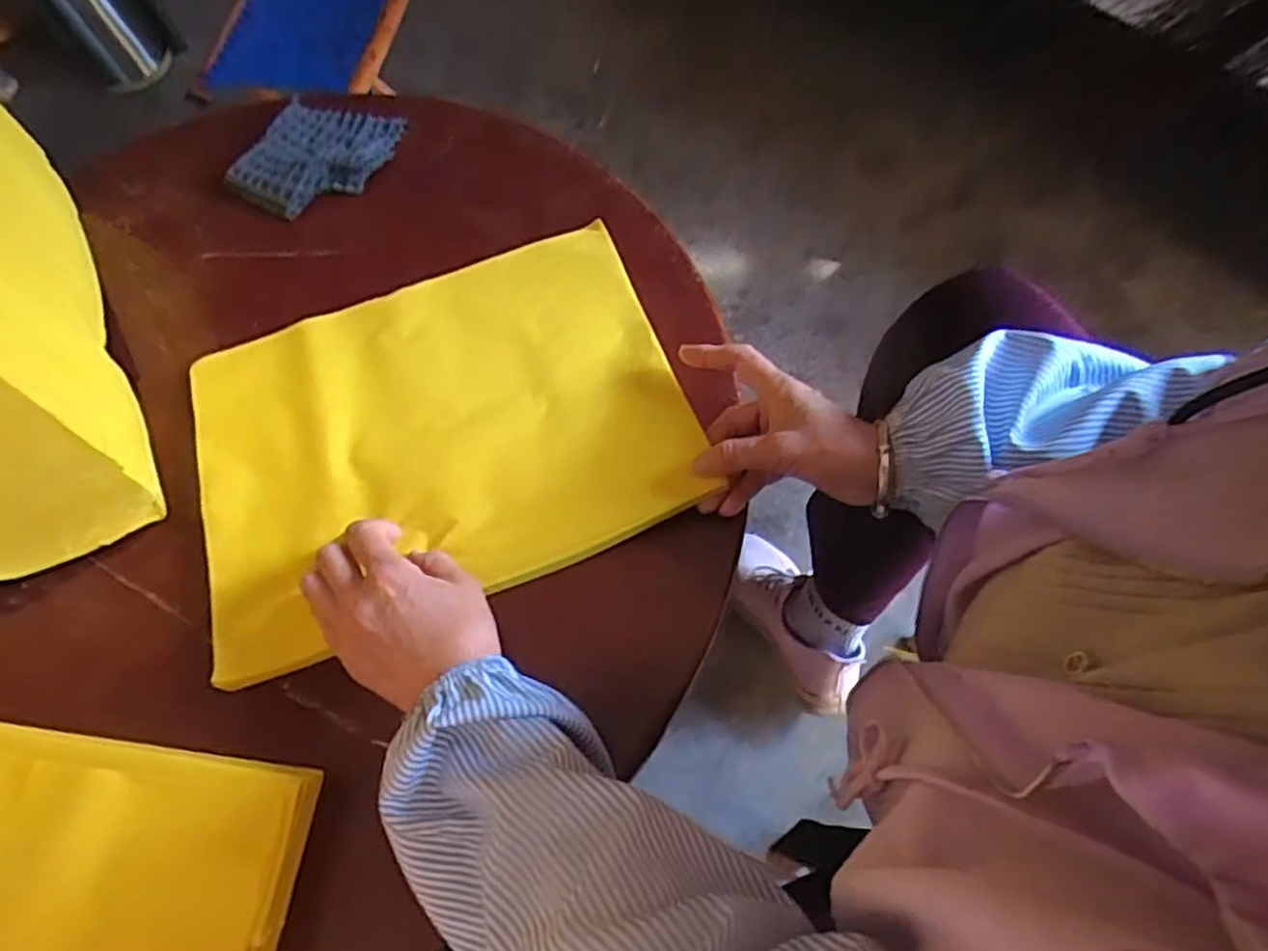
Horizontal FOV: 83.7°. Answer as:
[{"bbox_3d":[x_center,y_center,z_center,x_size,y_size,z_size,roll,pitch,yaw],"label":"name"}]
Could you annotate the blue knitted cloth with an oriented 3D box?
[{"bbox_3d":[-0.290,-0.298,0.641,0.111,0.020,0.143,33,71,16],"label":"blue knitted cloth"}]

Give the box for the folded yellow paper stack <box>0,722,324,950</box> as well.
[{"bbox_3d":[-0.371,0.207,0.405,0.353,0.032,0.118,6,66,6],"label":"folded yellow paper stack"}]

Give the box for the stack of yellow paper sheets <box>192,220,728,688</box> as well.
[{"bbox_3d":[-0.145,-0.037,0.525,0.343,0.022,0.269,-20,66,-6],"label":"stack of yellow paper sheets"}]

